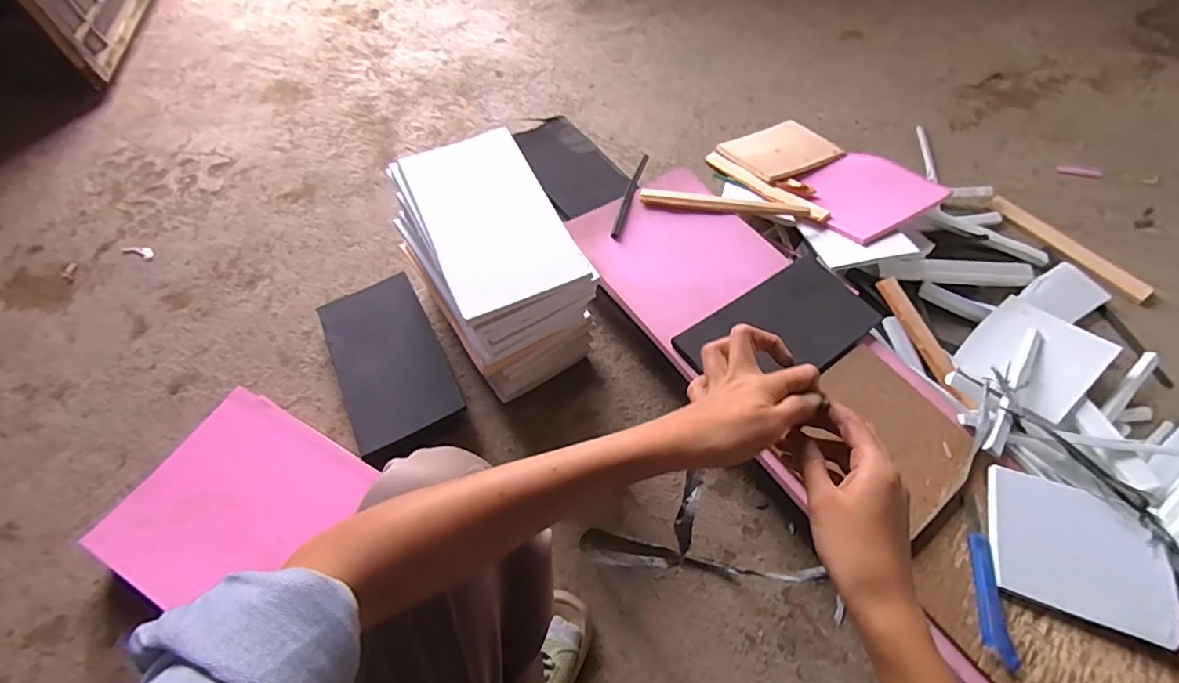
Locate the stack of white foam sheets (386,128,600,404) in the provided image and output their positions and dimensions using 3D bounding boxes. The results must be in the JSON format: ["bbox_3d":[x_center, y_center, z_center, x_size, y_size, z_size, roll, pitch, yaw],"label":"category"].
[{"bbox_3d":[-0.128,-0.097,0.751,0.172,0.266,0.286,-27,61,-14],"label":"stack of white foam sheets"}]

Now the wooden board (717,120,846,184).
[{"bbox_3d":[0.372,-0.376,1.028,0.183,0.007,0.174,-25,49,-12],"label":"wooden board"}]

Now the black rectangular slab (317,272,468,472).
[{"bbox_3d":[-0.306,0.037,0.809,0.159,0.047,0.295,-25,61,-13],"label":"black rectangular slab"}]

